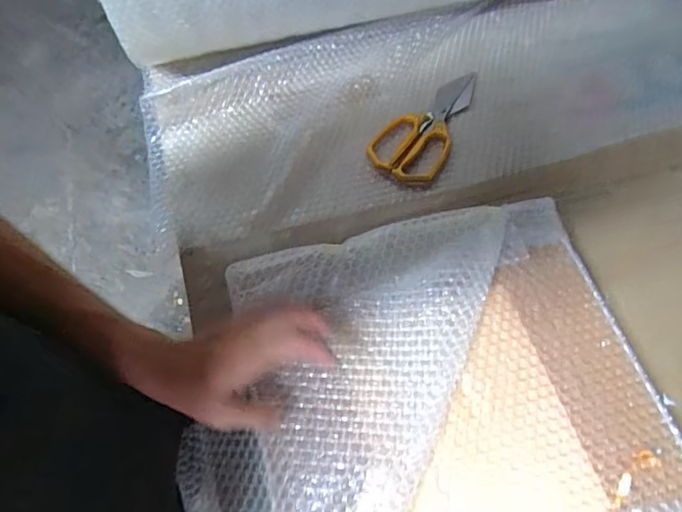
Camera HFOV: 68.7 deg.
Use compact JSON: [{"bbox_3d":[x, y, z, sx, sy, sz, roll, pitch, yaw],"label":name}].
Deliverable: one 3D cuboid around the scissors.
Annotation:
[{"bbox_3d":[0.125,-0.183,0.686,0.096,0.012,0.207,33,64,20],"label":"scissors"}]

